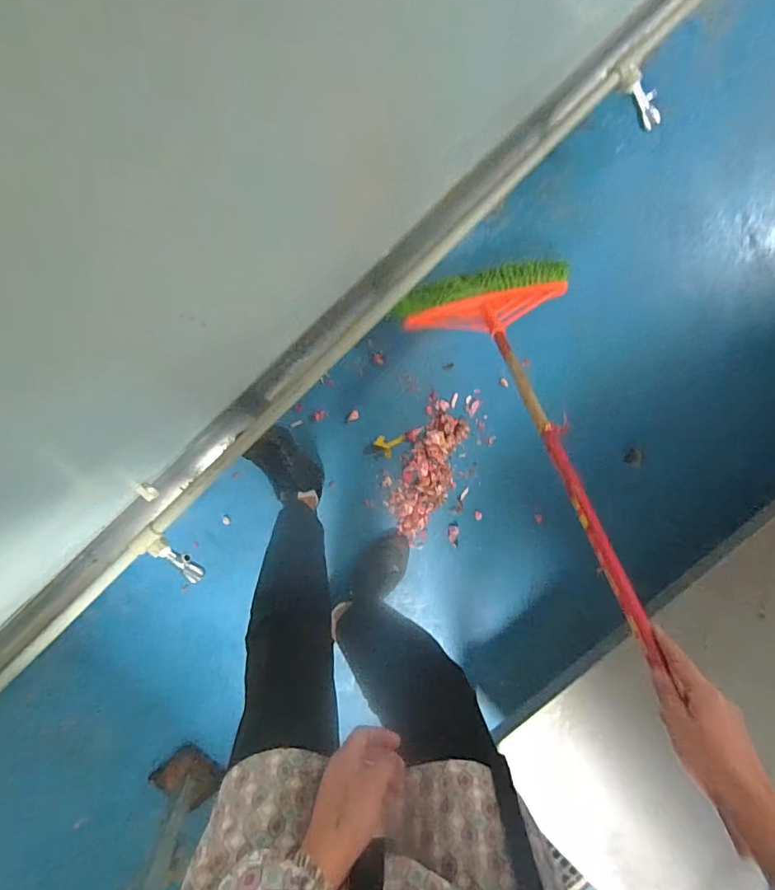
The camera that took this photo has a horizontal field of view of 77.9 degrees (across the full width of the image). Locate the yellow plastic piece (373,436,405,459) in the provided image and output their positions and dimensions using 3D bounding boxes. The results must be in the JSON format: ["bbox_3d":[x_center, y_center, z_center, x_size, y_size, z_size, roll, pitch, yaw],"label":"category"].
[{"bbox_3d":[0.004,-0.006,1.085,0.051,0.008,0.062,41,93,-9],"label":"yellow plastic piece"}]

